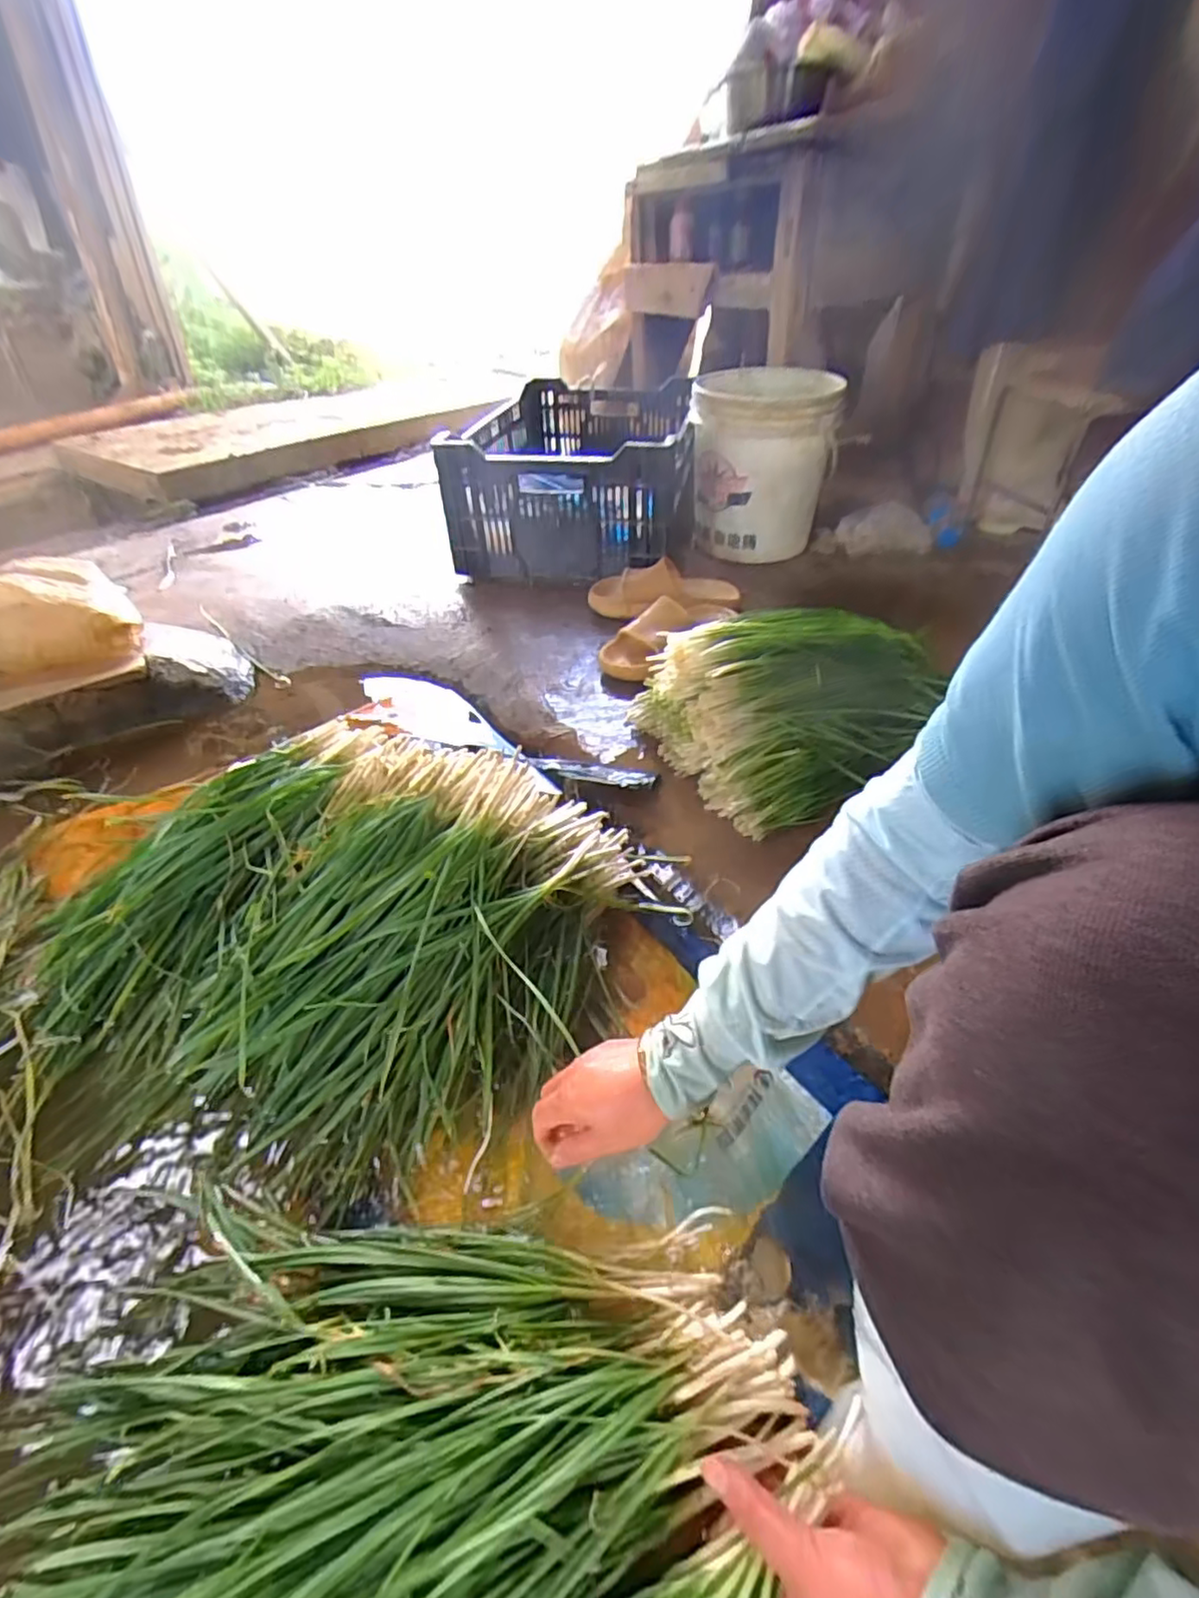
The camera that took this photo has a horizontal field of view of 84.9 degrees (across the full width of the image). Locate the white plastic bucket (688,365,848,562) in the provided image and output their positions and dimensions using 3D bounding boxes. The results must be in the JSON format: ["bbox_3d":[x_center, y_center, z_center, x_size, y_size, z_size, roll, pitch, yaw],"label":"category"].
[{"bbox_3d":[0.294,-0.616,1.252,0.263,0.300,0.223,13,42,12],"label":"white plastic bucket"}]

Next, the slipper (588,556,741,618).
[{"bbox_3d":[0.110,-0.350,1.106,0.255,0.065,0.101,-3,41,-5],"label":"slipper"}]

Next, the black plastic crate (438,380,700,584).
[{"bbox_3d":[-0.039,-0.695,1.390,0.454,0.224,0.698,2,41,1],"label":"black plastic crate"}]

